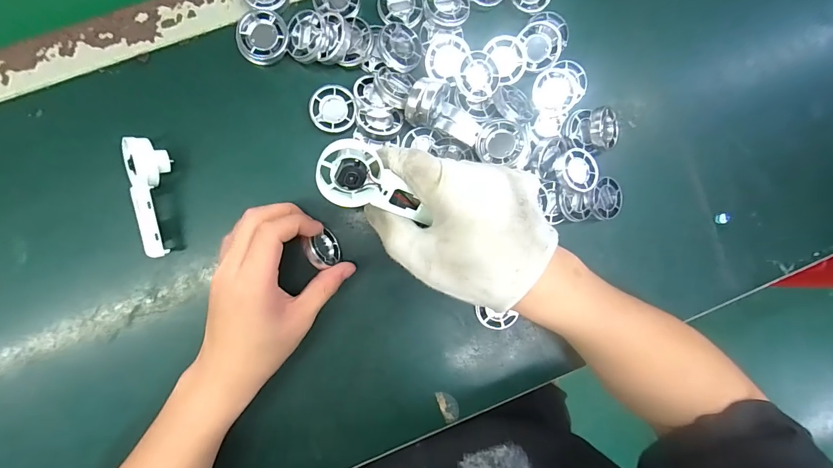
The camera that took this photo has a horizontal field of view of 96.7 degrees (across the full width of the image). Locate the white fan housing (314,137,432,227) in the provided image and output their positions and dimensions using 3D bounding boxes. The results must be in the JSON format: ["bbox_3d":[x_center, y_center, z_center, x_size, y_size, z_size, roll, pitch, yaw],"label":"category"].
[{"bbox_3d":[-0.024,-0.029,0.226,0.071,0.019,0.037,22,89,-6],"label":"white fan housing"}]

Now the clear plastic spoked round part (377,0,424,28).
[{"bbox_3d":[-0.014,-0.196,0.317,0.037,0.009,0.035,0,91,-6],"label":"clear plastic spoked round part"}]

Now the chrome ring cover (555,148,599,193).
[{"bbox_3d":[0.139,-0.054,0.321,0.033,0.015,0.038,-24,93,-23],"label":"chrome ring cover"}]

